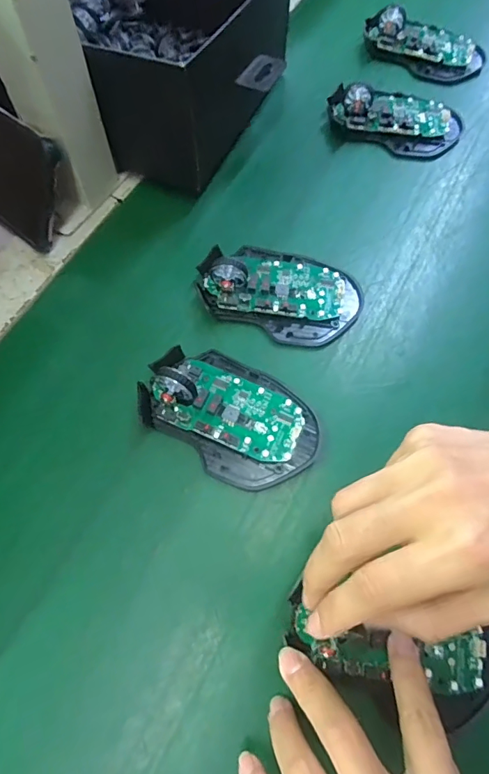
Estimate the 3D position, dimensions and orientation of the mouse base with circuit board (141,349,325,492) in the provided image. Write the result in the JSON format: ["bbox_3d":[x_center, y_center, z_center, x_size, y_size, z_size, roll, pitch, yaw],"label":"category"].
[{"bbox_3d":[-0.008,0.013,0.291,0.113,0.032,0.072,32,68,13],"label":"mouse base with circuit board"}]

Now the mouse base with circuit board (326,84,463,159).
[{"bbox_3d":[0.134,-0.242,0.411,0.113,0.029,0.072,25,66,10],"label":"mouse base with circuit board"}]

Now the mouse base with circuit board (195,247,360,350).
[{"bbox_3d":[0.026,-0.072,0.336,0.116,0.024,0.075,14,65,5],"label":"mouse base with circuit board"}]

